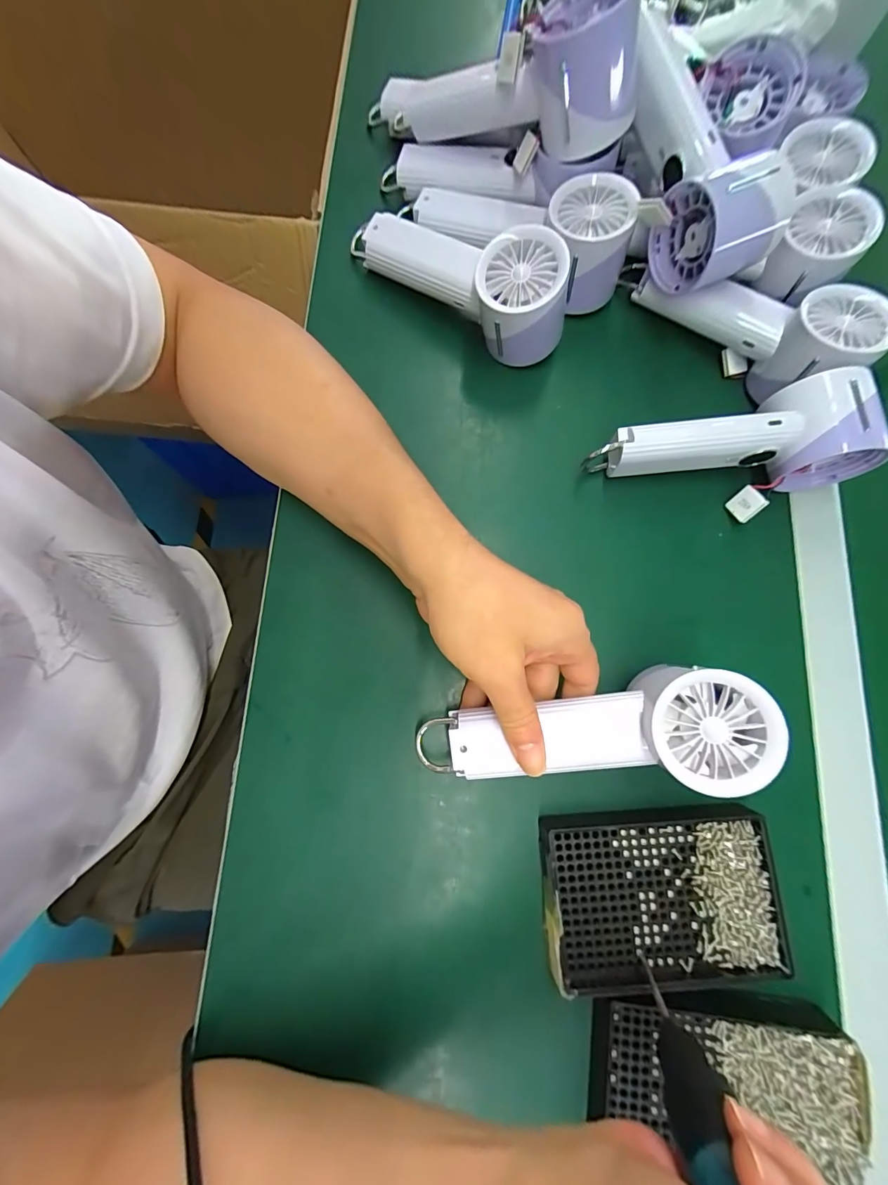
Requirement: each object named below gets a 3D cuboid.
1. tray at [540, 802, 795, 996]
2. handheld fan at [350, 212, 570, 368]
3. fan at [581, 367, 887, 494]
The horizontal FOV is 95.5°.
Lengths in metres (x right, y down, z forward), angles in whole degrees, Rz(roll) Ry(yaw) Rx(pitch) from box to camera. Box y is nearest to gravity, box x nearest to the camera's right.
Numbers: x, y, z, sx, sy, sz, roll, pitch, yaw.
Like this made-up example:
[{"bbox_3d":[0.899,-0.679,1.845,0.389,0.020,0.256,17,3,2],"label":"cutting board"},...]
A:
[{"bbox_3d":[0.133,0.188,0.249,0.139,0.021,0.096,-3,79,0],"label":"tray"},{"bbox_3d":[0.005,-0.249,0.308,0.193,0.070,0.056,38,81,7],"label":"handheld fan"},{"bbox_3d":[0.201,-0.107,0.284,0.187,0.061,0.056,-4,79,-1],"label":"fan"}]

